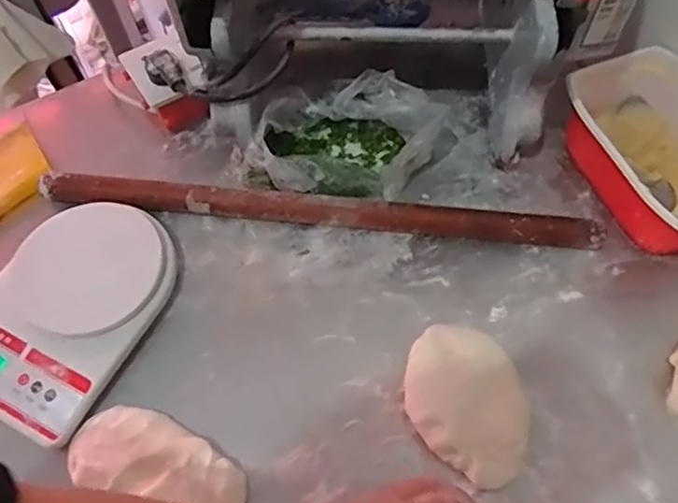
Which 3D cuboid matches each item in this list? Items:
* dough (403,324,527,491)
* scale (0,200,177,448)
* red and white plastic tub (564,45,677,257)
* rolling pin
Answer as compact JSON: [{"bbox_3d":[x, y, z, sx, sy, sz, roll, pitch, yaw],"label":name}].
[{"bbox_3d":[0.108,0.129,0.501,0.094,0.028,0.134,-10,62,-4],"label":"dough"},{"bbox_3d":[-0.252,0.052,0.543,0.149,0.035,0.213,24,65,13],"label":"scale"},{"bbox_3d":[0.321,-0.094,0.580,0.154,0.085,0.200,-23,64,-11],"label":"red and white plastic tub"},{"bbox_3d":[-0.024,-0.038,0.586,0.551,0.033,0.031,6,62,4],"label":"rolling pin"}]

